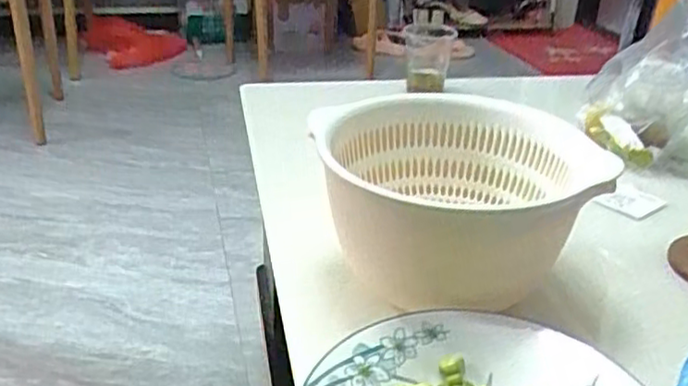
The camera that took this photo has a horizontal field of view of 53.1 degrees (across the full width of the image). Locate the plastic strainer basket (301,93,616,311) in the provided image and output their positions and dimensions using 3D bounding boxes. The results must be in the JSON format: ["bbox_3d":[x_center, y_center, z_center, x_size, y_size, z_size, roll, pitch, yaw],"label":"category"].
[{"bbox_3d":[0.072,0.011,0.504,0.171,0.106,0.192,-4,28,-12],"label":"plastic strainer basket"}]

